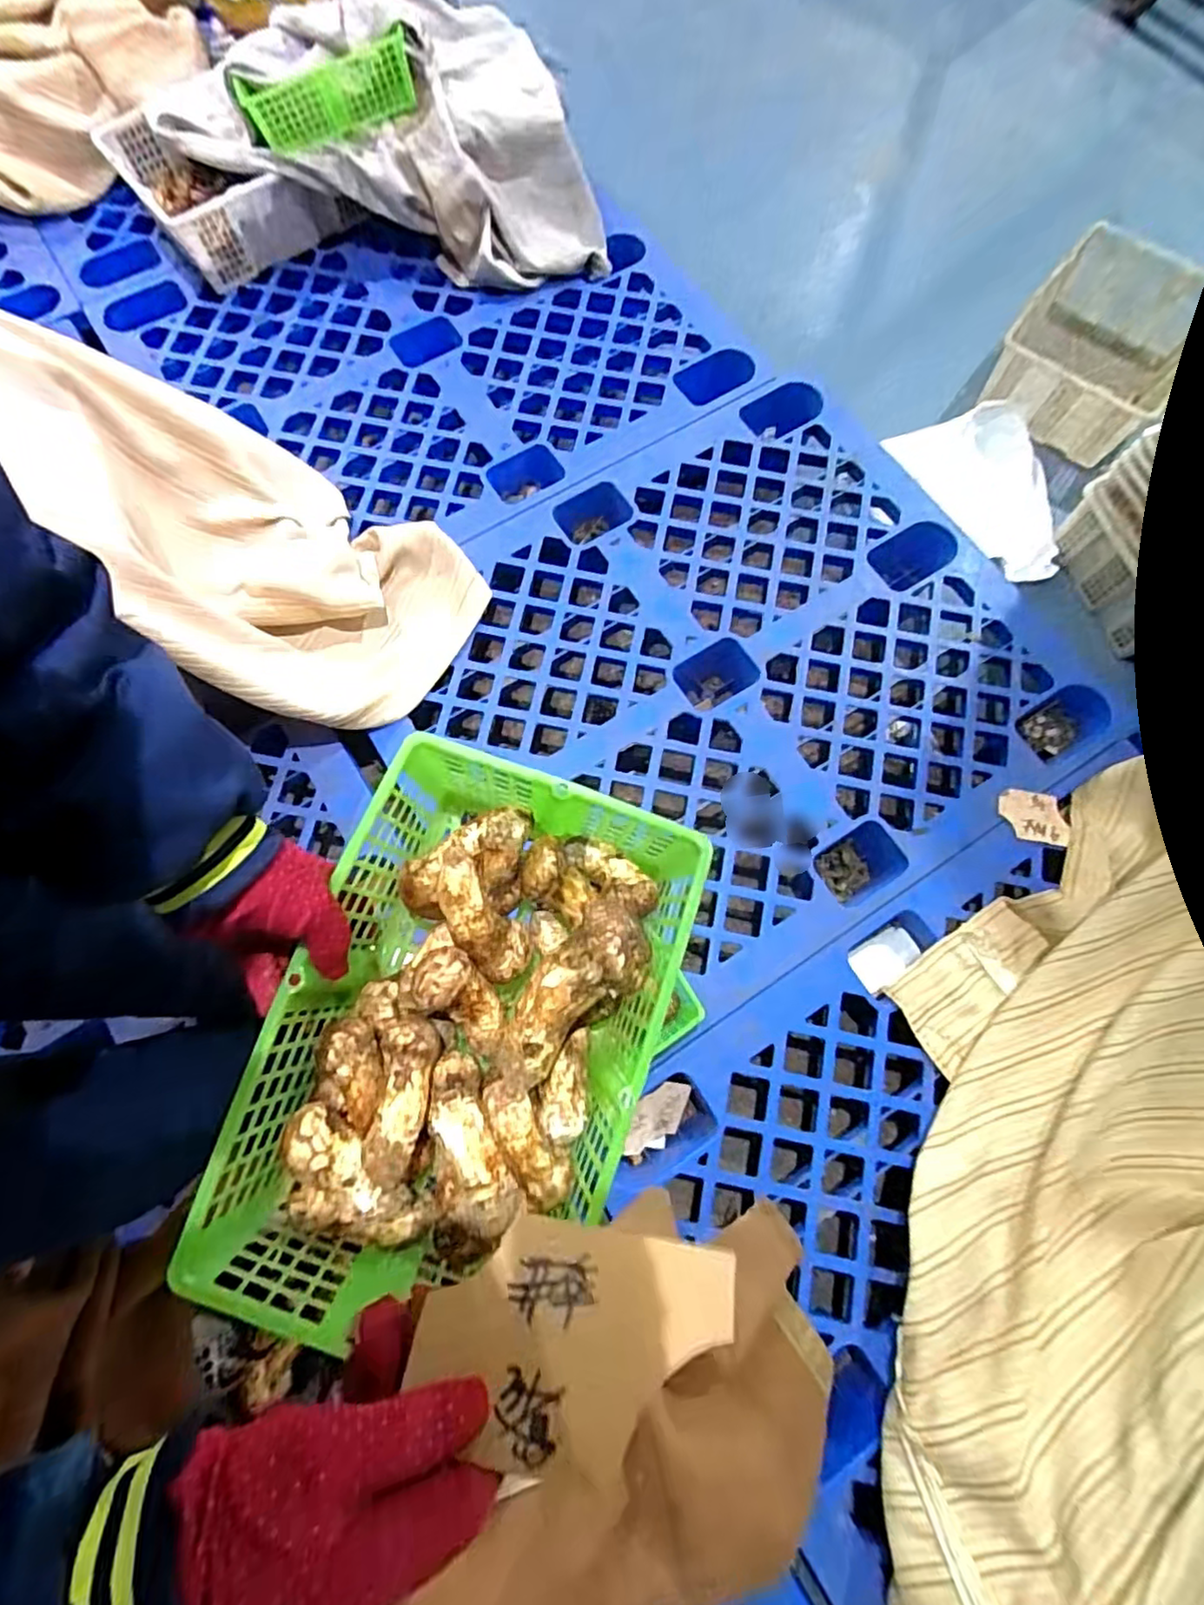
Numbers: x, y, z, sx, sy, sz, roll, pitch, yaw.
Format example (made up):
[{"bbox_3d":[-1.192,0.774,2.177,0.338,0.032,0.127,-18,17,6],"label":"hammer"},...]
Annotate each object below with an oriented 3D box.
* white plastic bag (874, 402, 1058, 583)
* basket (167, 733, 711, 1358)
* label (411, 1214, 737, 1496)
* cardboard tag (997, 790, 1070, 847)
[{"bbox_3d":[0.848,-0.677,1.403,0.215,0.149,0.441,-32,77,-10],"label":"white plastic bag"},{"bbox_3d":[-0.084,0.151,0.417,0.213,0.094,0.332,20,76,3],"label":"basket"},{"bbox_3d":[-0.013,0.230,0.274,0.130,0.005,0.083,3,45,11],"label":"label"},{"bbox_3d":[0.706,0.023,1.045,0.105,0.010,0.083,11,73,5],"label":"cardboard tag"}]

